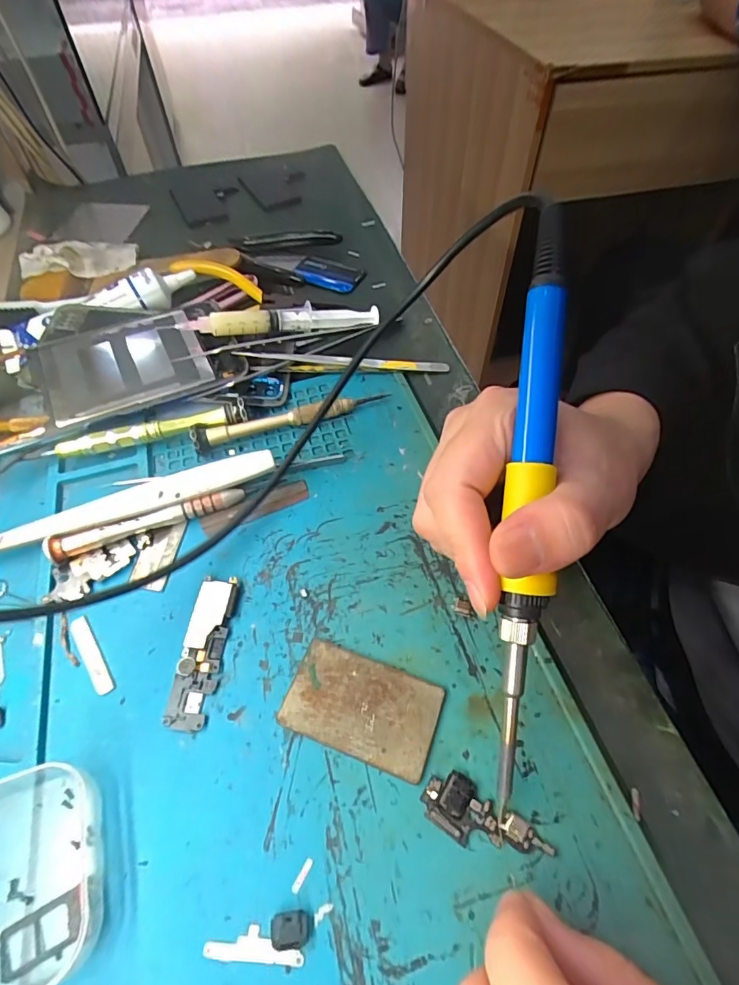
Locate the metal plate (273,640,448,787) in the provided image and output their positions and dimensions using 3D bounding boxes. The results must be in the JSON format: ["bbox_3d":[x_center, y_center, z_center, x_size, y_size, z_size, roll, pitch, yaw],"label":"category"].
[{"bbox_3d":[-0.003,0.087,0.197,0.060,0.004,0.038,17,57,12],"label":"metal plate"}]

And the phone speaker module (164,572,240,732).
[{"bbox_3d":[-0.073,0.068,0.210,0.017,0.007,0.063,5,56,4],"label":"phone speaker module"}]

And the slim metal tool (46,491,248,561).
[{"bbox_3d":[-0.109,0.016,0.241,0.092,0.014,0.013,-17,57,-10],"label":"slim metal tool"}]

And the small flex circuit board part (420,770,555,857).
[{"bbox_3d":[0.041,0.119,0.173,0.044,0.004,0.020,30,61,20],"label":"small flex circuit board part"}]

